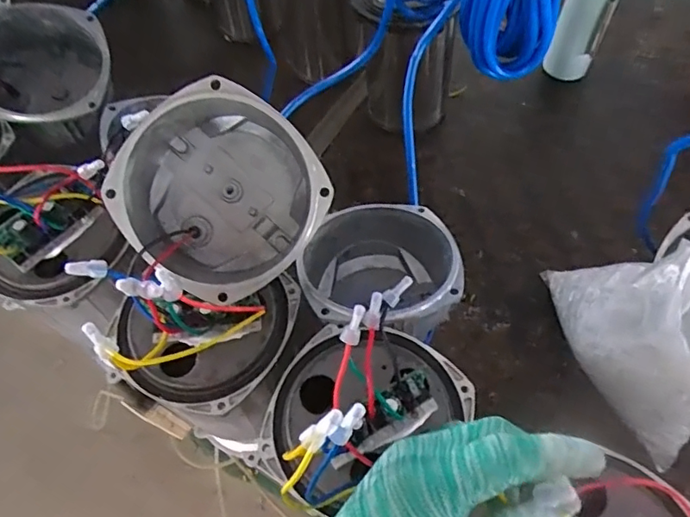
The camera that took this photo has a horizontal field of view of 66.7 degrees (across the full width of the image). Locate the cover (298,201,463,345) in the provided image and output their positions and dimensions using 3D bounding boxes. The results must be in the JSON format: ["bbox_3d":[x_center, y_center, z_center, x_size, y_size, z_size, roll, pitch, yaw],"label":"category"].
[{"bbox_3d":[0.029,0.017,0.462,0.130,0.090,0.129,-1,61,2],"label":"cover"}]

